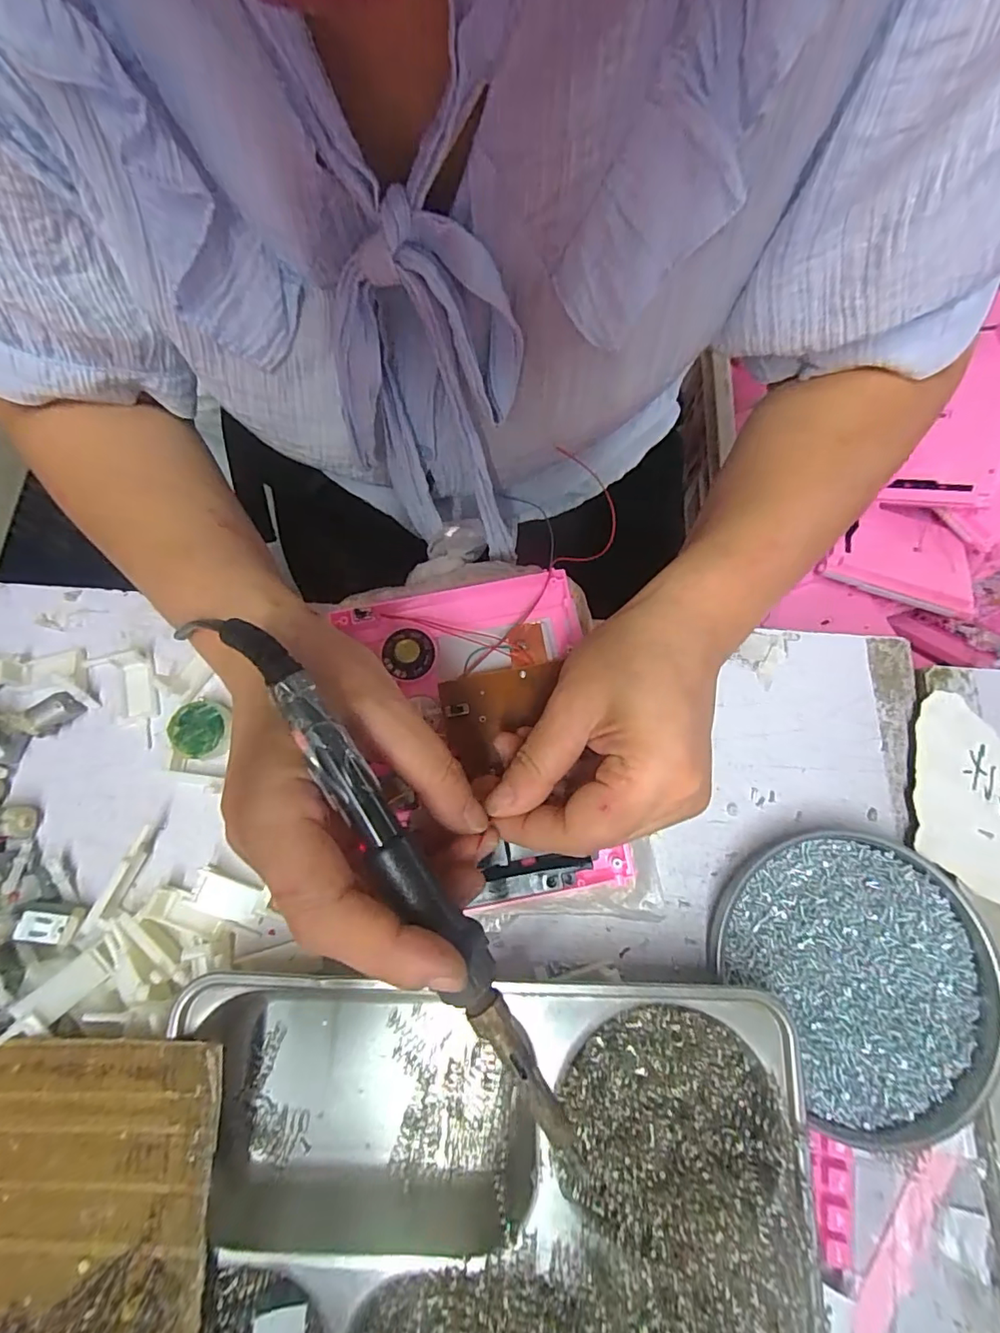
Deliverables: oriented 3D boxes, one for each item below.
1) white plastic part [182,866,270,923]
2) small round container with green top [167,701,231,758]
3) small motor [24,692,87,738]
[{"bbox_3d":[-0.146,0.125,0.283,0.040,0.015,0.020,17,76,4],"label":"white plastic part"},{"bbox_3d":[-0.172,0.038,0.303,0.032,0.018,0.031,0,75,0],"label":"small round container with green top"},{"bbox_3d":[-0.257,0.027,0.303,0.026,0.019,0.012,-38,78,-9],"label":"small motor"}]

